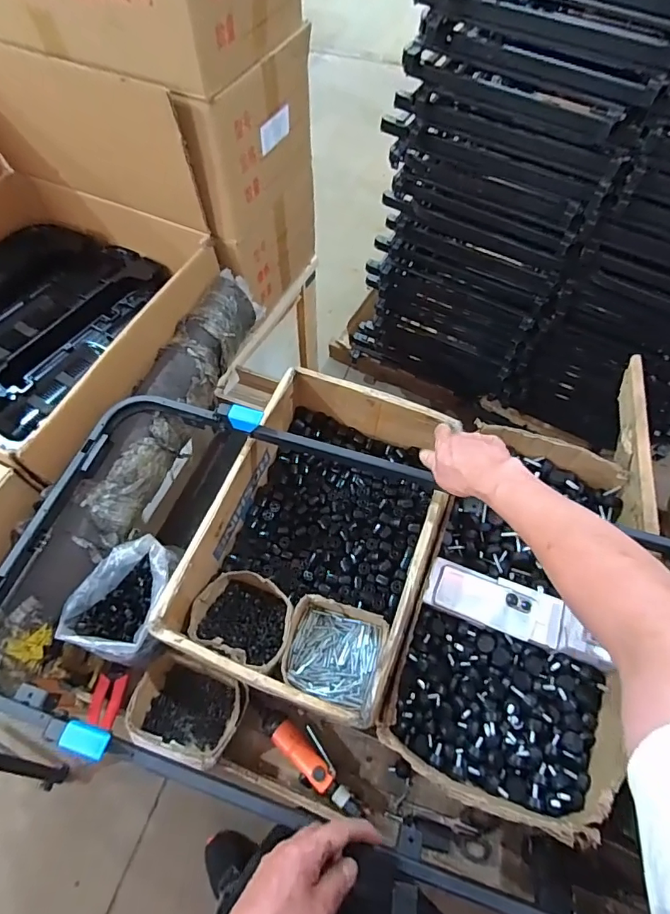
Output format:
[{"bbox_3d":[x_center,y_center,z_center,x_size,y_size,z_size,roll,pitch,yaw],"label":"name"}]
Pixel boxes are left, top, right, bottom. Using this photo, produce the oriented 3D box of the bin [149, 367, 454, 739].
[{"bbox_3d":[-0.015,0.130,0.831,0.354,0.156,0.523,19,63,10],"label":"bin"}]

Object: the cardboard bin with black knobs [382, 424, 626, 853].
[{"bbox_3d":[0.309,0.228,0.790,0.315,0.115,0.605,20,63,10],"label":"cardboard bin with black knobs"}]

